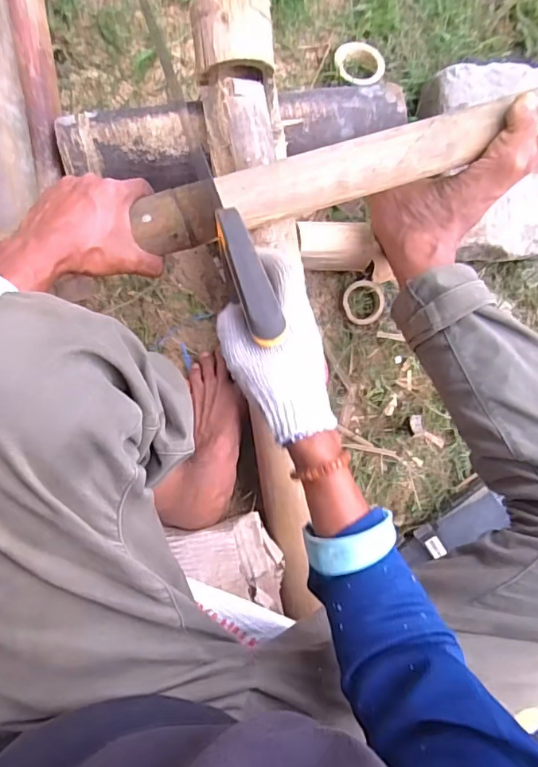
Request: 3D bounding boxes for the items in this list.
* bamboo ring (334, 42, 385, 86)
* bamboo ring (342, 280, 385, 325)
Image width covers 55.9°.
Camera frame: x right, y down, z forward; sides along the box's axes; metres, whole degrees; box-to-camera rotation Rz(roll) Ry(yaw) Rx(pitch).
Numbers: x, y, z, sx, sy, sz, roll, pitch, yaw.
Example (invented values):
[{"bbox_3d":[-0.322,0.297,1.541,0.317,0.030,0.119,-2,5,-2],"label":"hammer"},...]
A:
[{"bbox_3d":[0.130,-0.456,0.725,0.074,0.020,0.063,-2,89,-10],"label":"bamboo ring"},{"bbox_3d":[0.138,-0.117,0.736,0.062,0.011,0.063,0,89,-10],"label":"bamboo ring"}]

